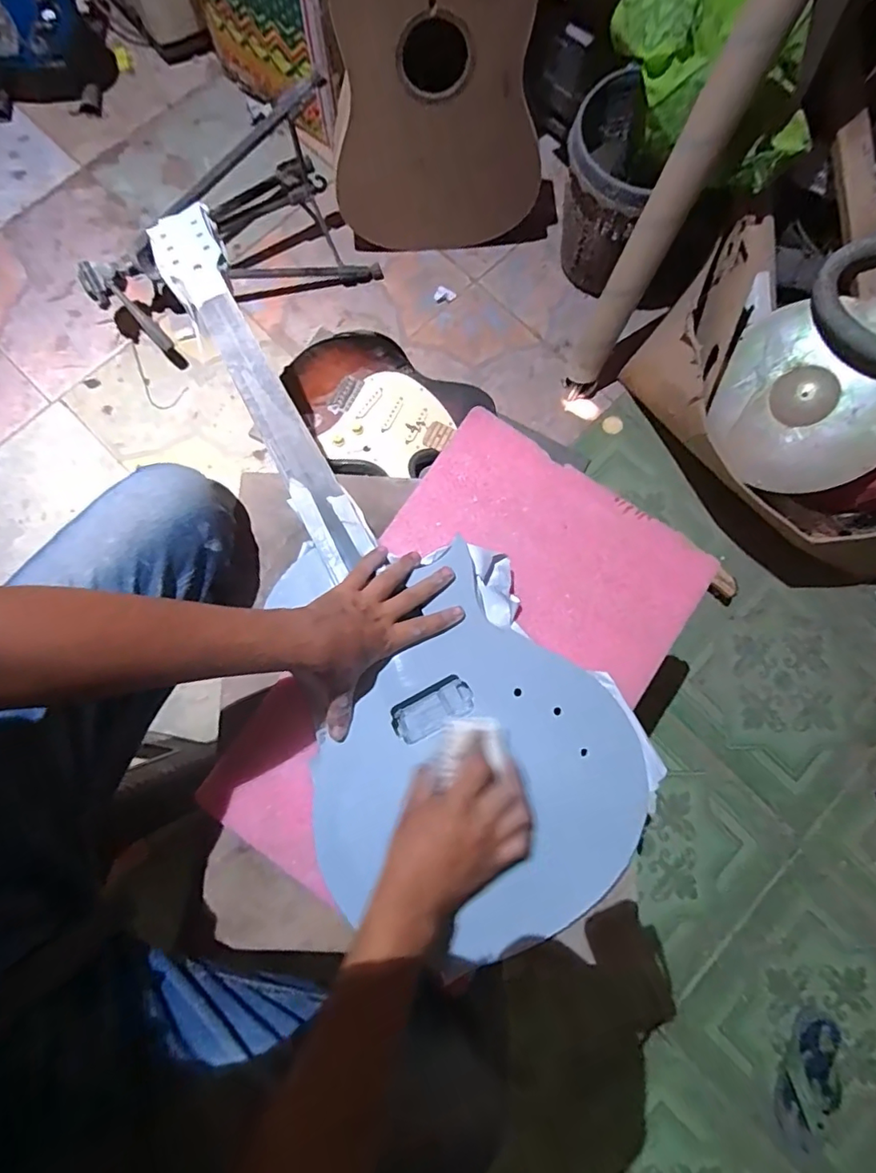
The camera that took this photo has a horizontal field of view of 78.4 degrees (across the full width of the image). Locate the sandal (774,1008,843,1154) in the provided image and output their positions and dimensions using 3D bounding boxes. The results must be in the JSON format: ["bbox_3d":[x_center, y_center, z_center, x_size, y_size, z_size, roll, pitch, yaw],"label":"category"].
[{"bbox_3d":[0.599,0.796,0.866,0.084,0.029,0.187,31,80,6],"label":"sandal"}]

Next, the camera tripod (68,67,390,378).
[{"bbox_3d":[-0.431,-0.705,1.033,0.541,0.249,0.323,-28,80,-6],"label":"camera tripod"}]

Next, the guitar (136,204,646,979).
[{"bbox_3d":[-0.119,-0.065,0.577,0.321,0.066,0.896,-30,78,-6],"label":"guitar"}]

